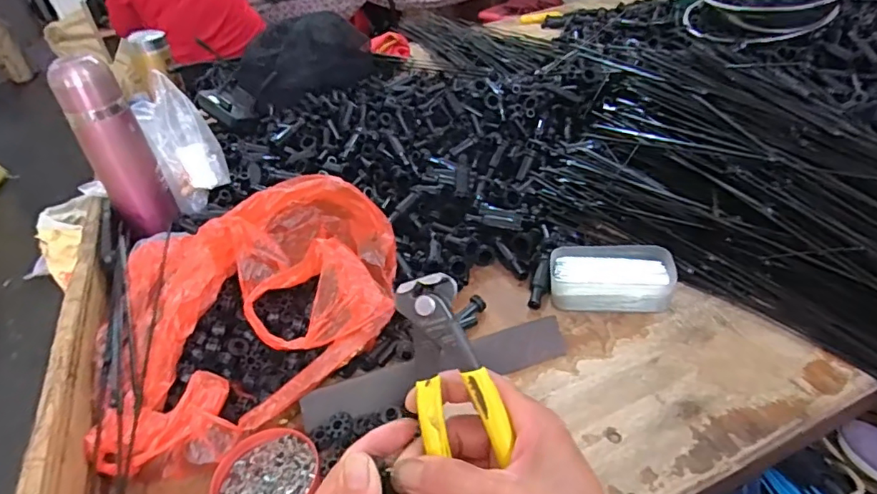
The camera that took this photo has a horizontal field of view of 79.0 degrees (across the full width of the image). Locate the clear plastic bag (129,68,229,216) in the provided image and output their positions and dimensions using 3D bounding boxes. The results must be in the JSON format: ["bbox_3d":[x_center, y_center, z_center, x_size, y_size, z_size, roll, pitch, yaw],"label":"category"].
[{"bbox_3d":[-0.325,-0.131,0.674,0.077,0.173,0.043,-22,16,-18],"label":"clear plastic bag"}]

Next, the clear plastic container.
[{"bbox_3d":[0.177,0.030,0.549,0.120,0.035,0.073,1,38,12],"label":"clear plastic container"}]

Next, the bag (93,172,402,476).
[{"bbox_3d":[-0.169,0.049,0.489,0.269,0.105,0.236,-12,37,-6],"label":"bag"}]

